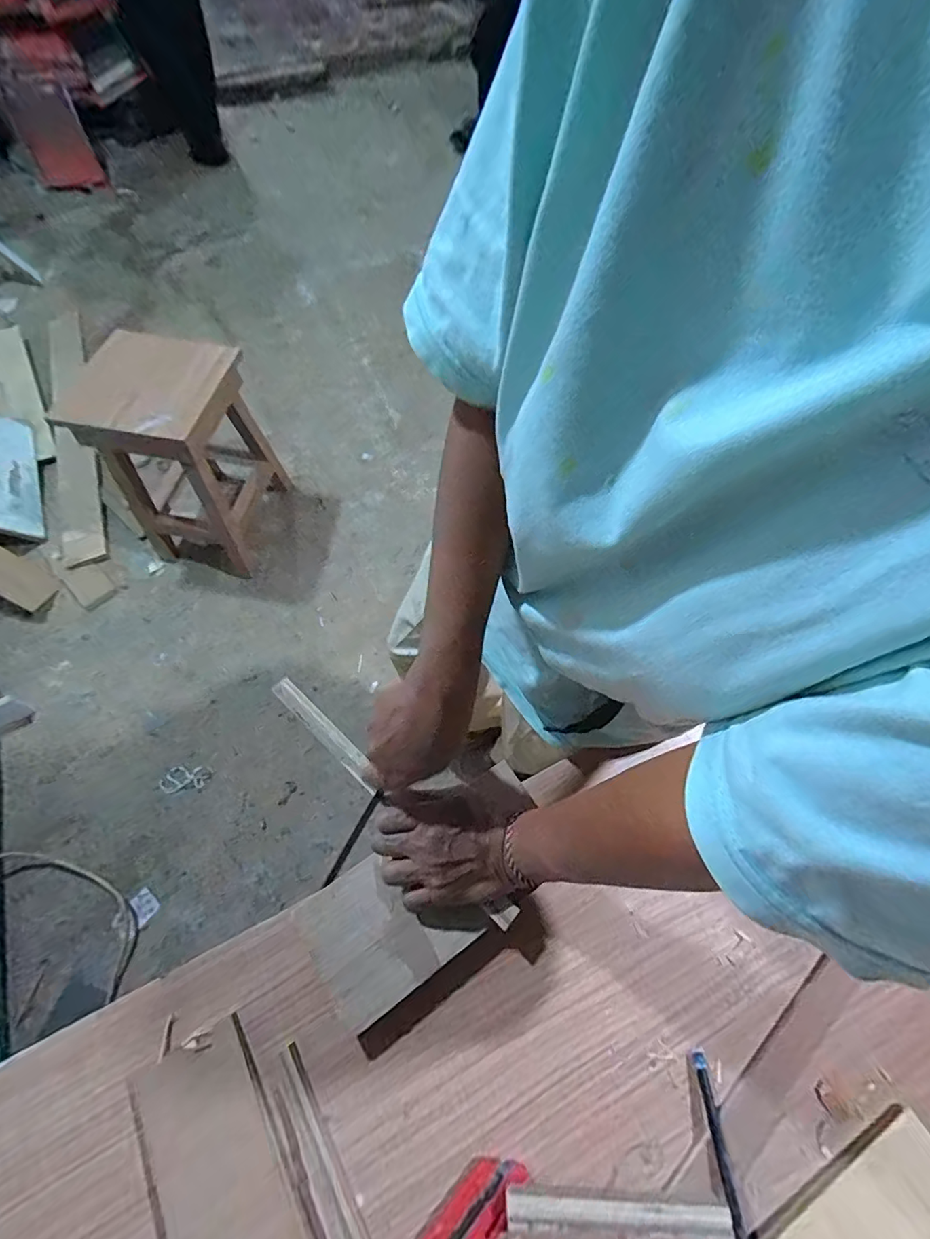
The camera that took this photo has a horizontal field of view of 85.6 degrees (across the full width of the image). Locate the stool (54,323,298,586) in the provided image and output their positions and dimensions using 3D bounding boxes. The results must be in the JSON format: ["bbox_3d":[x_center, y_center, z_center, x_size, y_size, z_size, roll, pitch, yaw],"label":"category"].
[{"bbox_3d":[-0.683,-0.409,1.273,0.277,0.528,0.338,10,63,5],"label":"stool"}]

